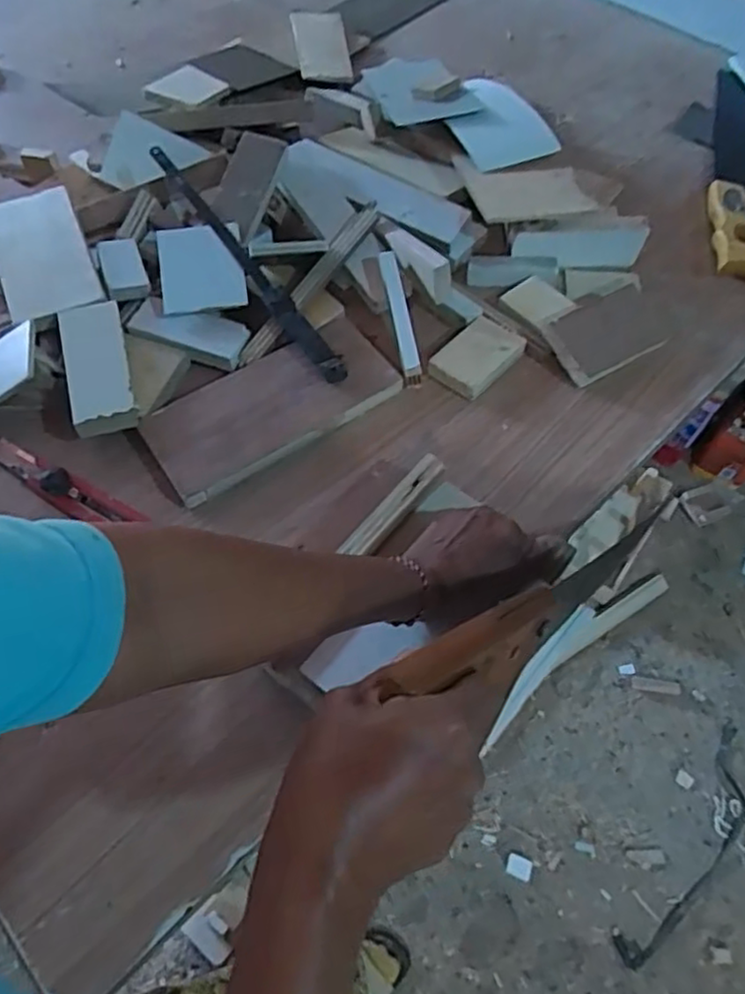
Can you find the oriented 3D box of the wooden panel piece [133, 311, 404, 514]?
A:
[{"bbox_3d":[-0.086,-0.080,0.584,0.212,0.019,0.099,-33,63,-19],"label":"wooden panel piece"}]

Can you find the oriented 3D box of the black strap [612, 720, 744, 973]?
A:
[{"bbox_3d":[0.525,0.564,1.105,0.091,0.010,0.430,37,63,17],"label":"black strap"}]

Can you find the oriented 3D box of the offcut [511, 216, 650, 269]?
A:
[{"bbox_3d":[0.198,-0.244,0.658,0.123,0.048,0.018,-3,60,-3],"label":"offcut"}]

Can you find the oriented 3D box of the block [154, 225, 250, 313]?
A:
[{"bbox_3d":[-0.163,-0.215,0.652,0.078,0.078,0.011,-6,34,-8],"label":"block"}]

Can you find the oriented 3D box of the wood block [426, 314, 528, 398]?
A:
[{"bbox_3d":[0.093,-0.125,0.616,0.056,0.022,0.075,35,65,18],"label":"wood block"}]

